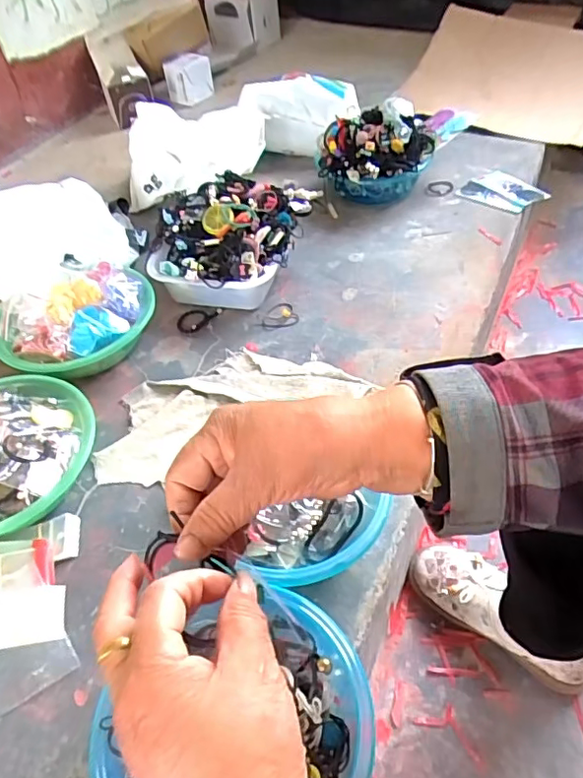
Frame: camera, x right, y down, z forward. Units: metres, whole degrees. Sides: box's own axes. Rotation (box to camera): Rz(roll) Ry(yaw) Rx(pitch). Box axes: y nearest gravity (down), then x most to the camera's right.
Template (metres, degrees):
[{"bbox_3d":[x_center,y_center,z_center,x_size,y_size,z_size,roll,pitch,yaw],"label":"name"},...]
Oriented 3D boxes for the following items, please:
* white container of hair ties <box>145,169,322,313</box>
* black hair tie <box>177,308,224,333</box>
[{"bbox_3d":[-0.106,-0.249,0.933,0.224,0.138,0.241,13,50,18],"label":"white container of hair ties"},{"bbox_3d":[-0.151,-0.112,0.897,0.071,0.004,0.054,-5,47,2],"label":"black hair tie"}]

